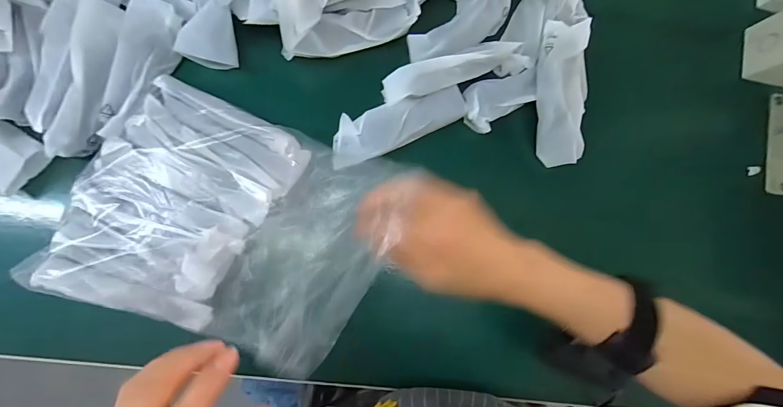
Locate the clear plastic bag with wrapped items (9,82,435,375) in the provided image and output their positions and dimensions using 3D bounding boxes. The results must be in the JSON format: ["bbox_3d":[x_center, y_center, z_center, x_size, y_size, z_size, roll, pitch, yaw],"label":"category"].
[{"bbox_3d":[-0.146,0.025,0.345,0.267,0.052,0.213,25,85,-5],"label":"clear plastic bag with wrapped items"}]

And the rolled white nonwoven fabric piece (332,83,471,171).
[{"bbox_3d":[0.008,-0.083,0.380,0.149,0.013,0.049,-19,89,-7],"label":"rolled white nonwoven fabric piece"}]

